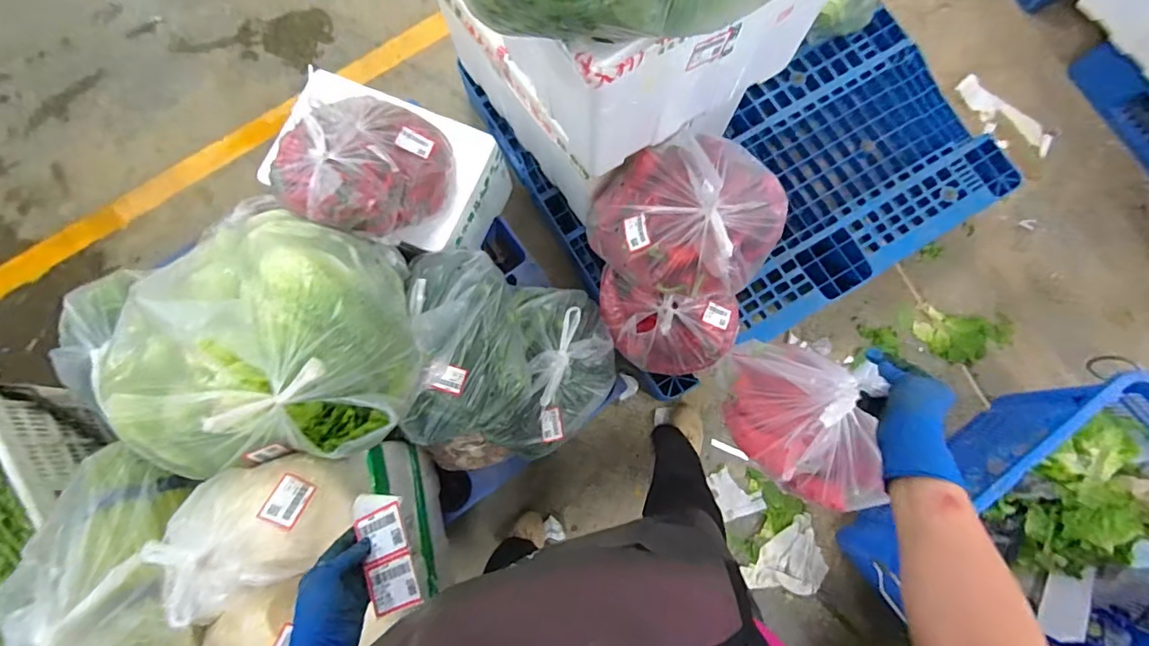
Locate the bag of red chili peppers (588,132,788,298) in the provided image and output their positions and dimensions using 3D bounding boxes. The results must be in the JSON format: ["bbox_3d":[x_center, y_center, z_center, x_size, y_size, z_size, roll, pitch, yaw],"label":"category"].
[{"bbox_3d":[0.224,-0.202,0.990,0.353,0.207,0.264,-5,80,0],"label":"bag of red chili peppers"}]

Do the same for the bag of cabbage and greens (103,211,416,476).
[{"bbox_3d":[-0.487,0.027,0.815,0.398,0.272,0.375,-10,80,-1],"label":"bag of cabbage and greens"}]

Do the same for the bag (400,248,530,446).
[{"bbox_3d":[-0.216,0.037,1.013,0.208,0.152,0.365,-4,80,0],"label":"bag"}]

